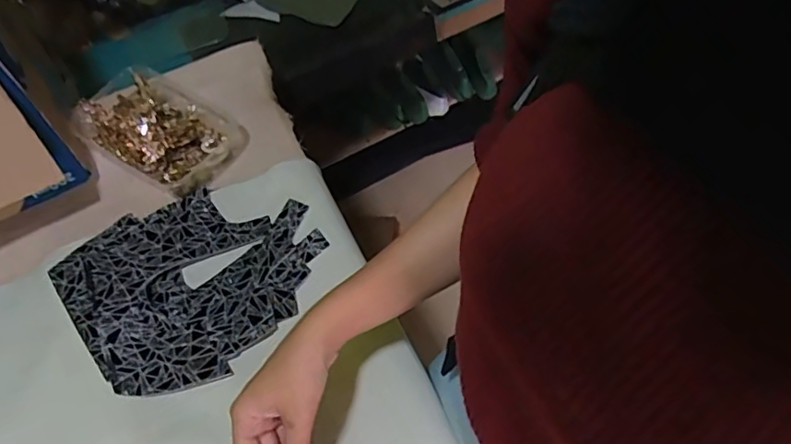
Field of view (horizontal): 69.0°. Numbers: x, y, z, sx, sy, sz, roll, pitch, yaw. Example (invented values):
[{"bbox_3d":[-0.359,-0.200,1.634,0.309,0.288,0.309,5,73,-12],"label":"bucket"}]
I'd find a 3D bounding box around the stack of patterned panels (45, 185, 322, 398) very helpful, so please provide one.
[{"bbox_3d":[-0.204,0.045,0.582,0.242,0.018,0.213,-38,62,-19],"label":"stack of patterned panels"}]

